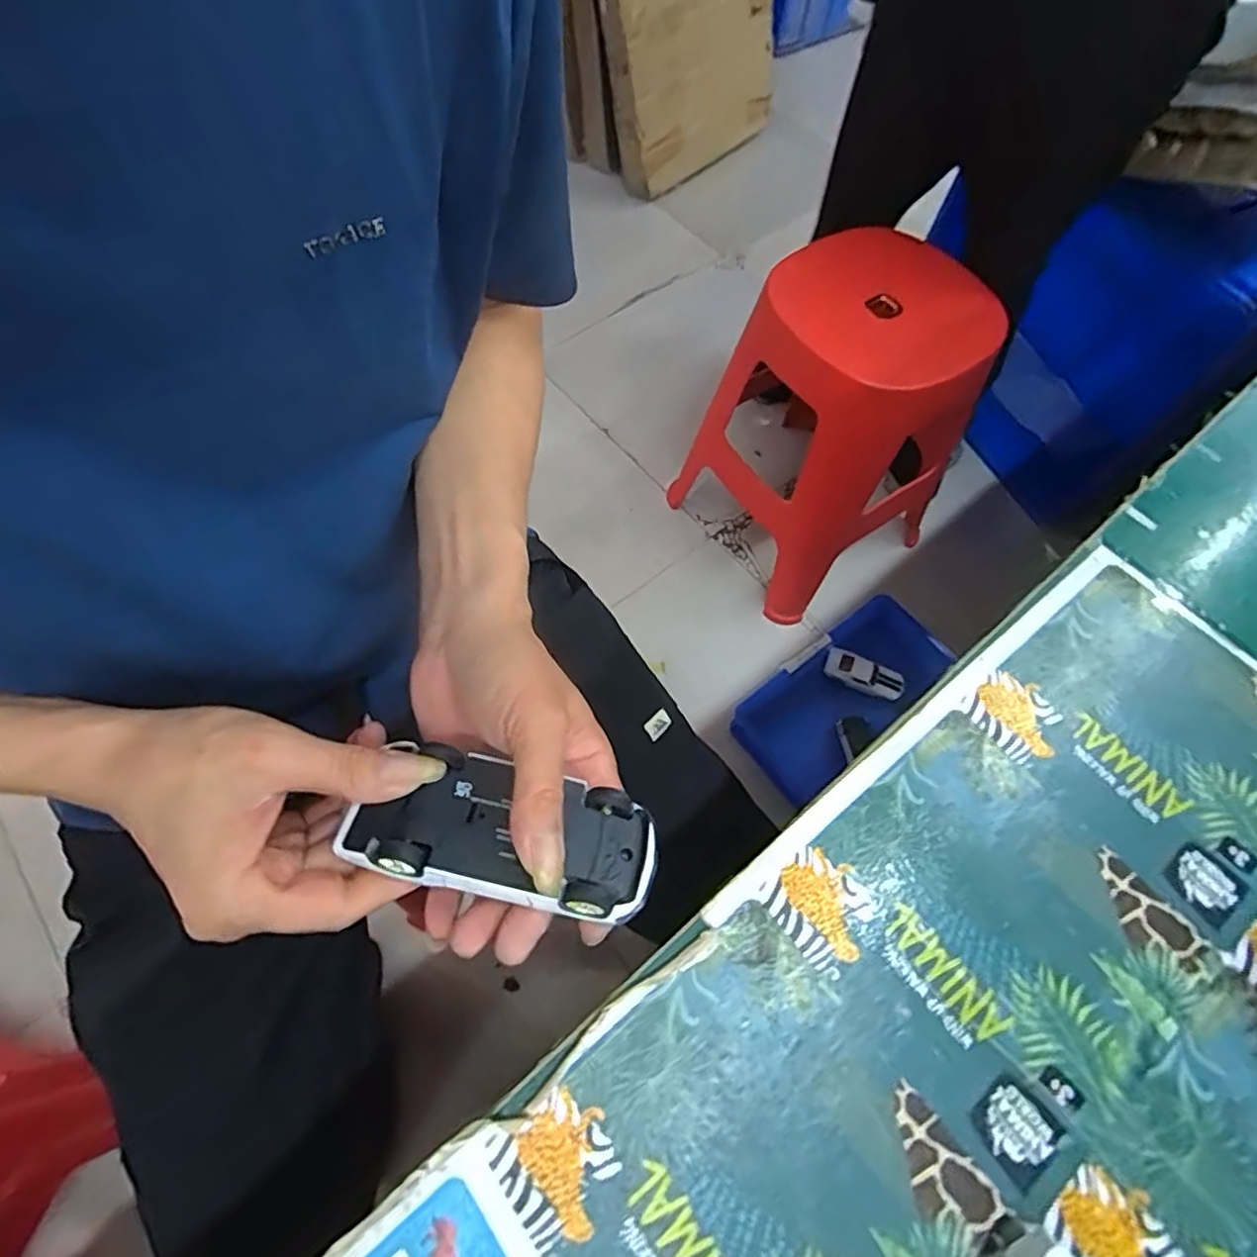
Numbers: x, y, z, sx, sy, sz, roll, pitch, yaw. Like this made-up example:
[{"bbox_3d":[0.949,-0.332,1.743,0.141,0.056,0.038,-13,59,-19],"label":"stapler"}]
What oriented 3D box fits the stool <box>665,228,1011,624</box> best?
[{"bbox_3d":[0.330,-0.303,1.062,0.391,0.487,0.340,-31,69,-16],"label":"stool"}]

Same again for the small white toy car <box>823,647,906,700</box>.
[{"bbox_3d":[0.400,0.080,1.094,0.129,0.030,0.049,29,66,11],"label":"small white toy car"}]

